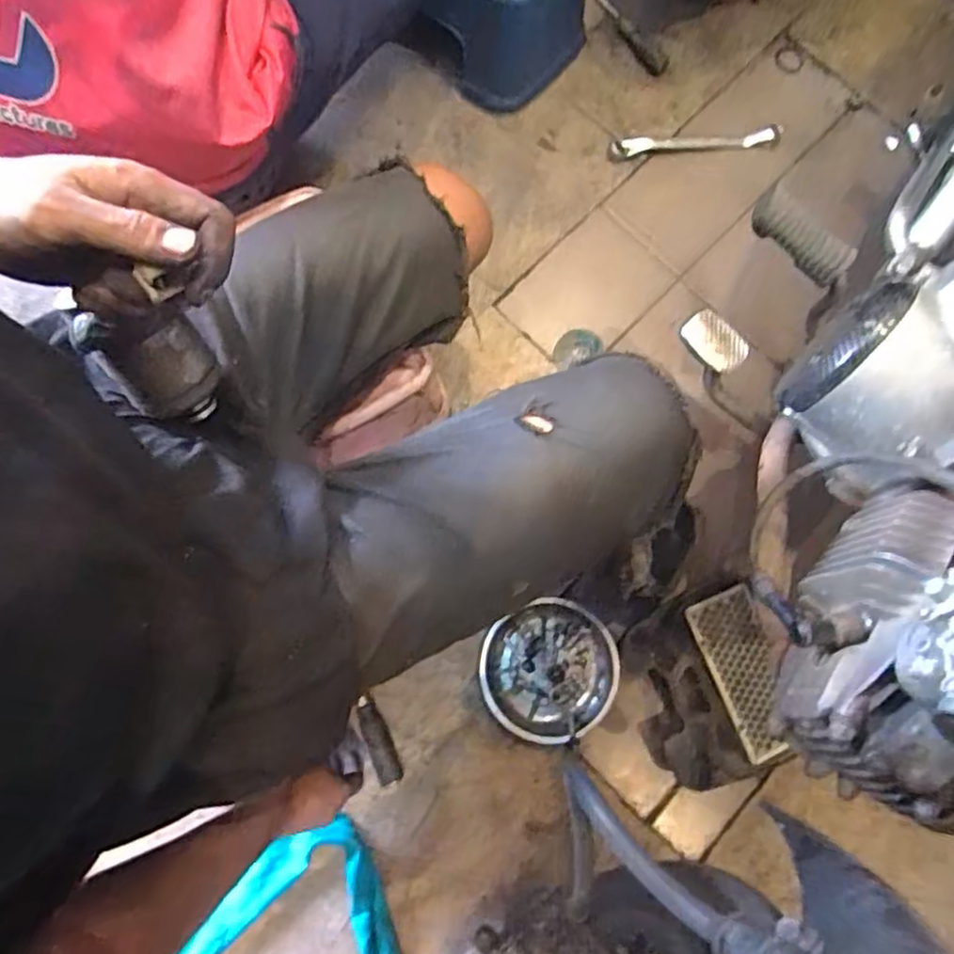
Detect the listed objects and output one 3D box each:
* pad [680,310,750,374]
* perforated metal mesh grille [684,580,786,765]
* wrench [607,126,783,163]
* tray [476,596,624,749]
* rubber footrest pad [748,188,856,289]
[{"bbox_3d":[0.196,-0.112,0.552,0.053,0.011,0.035,44,86,6],"label":"pad"},{"bbox_3d":[0.295,0.216,0.738,0.073,0.015,0.174,-21,79,-6],"label":"perforated metal mesh grille"},{"bbox_3d":[0.288,-0.444,0.886,0.233,0.008,0.033,-7,78,-3],"label":"wrench"},{"bbox_3d":[0.081,0.214,0.746,0.149,0.025,0.142,0,78,-1],"label":"tray"},{"bbox_3d":[0.265,-0.195,0.550,0.087,0.032,0.028,37,85,5],"label":"rubber footrest pad"}]

